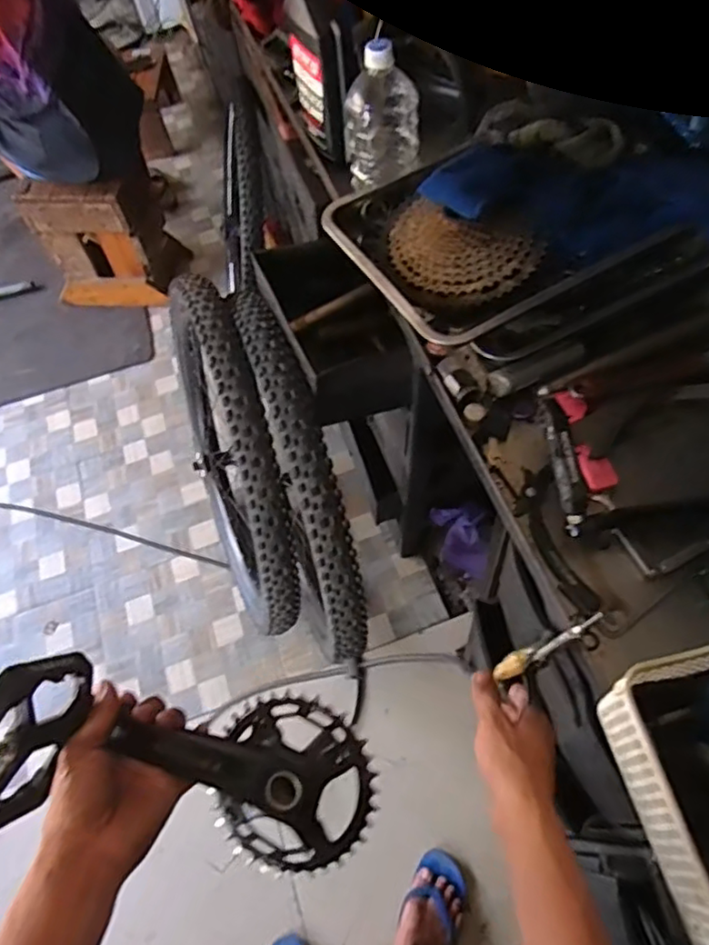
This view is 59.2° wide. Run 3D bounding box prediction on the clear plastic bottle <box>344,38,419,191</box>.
[{"bbox_3d":[0.035,-0.446,0.783,0.090,0.158,0.082,2,61,6],"label":"clear plastic bottle"}]

